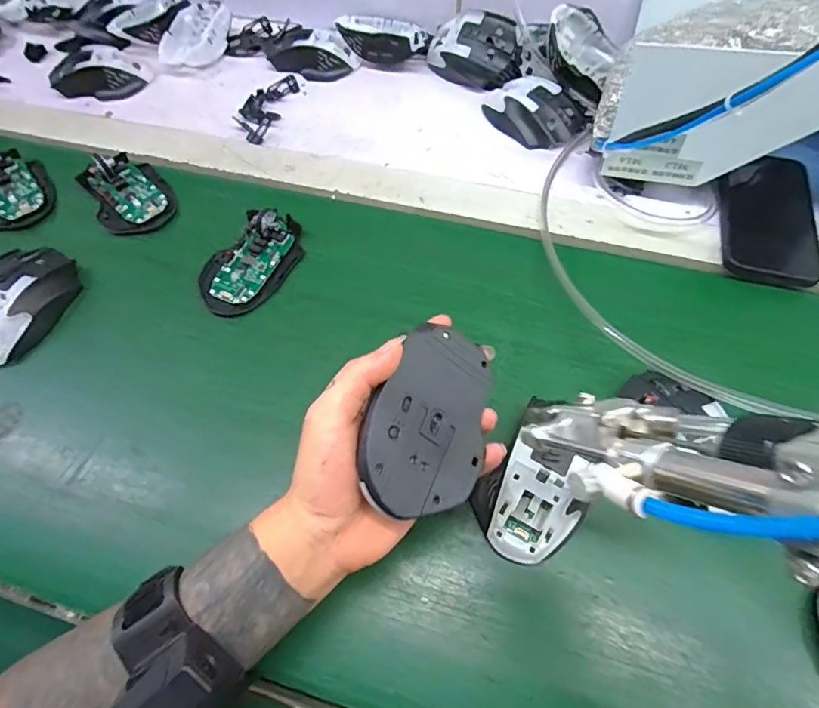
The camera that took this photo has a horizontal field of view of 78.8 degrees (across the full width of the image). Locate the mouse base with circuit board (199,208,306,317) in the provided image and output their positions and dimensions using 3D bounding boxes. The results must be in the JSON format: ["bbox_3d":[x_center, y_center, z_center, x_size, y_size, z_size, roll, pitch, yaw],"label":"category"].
[{"bbox_3d":[-0.146,-0.090,0.458,0.069,0.026,0.115,29,66,16],"label":"mouse base with circuit board"}]

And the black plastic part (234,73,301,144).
[{"bbox_3d":[-0.168,-0.285,0.574,0.042,0.011,0.107,16,63,9],"label":"black plastic part"}]

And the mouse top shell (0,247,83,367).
[{"bbox_3d":[-0.342,-0.047,0.432,0.065,0.036,0.114,15,62,9],"label":"mouse top shell"}]

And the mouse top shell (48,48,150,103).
[{"bbox_3d":[-0.372,-0.338,0.596,0.110,0.032,0.070,-20,63,-10],"label":"mouse top shell"}]

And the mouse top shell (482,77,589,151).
[{"bbox_3d":[0.137,-0.263,0.541,0.067,0.033,0.100,-38,67,-18],"label":"mouse top shell"}]

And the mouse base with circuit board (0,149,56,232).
[{"bbox_3d":[-0.415,-0.173,0.510,0.072,0.030,0.105,-30,65,-15],"label":"mouse base with circuit board"}]

